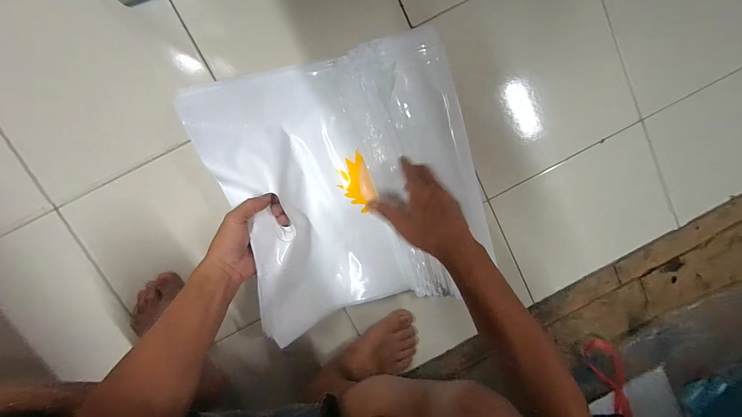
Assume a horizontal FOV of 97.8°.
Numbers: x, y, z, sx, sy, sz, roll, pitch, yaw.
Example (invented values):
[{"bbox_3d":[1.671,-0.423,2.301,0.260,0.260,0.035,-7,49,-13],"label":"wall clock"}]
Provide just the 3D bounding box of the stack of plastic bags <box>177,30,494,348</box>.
[{"bbox_3d":[-0.014,-0.028,0.466,0.345,0.094,0.363,-17,99,-3],"label":"stack of plastic bags"}]

